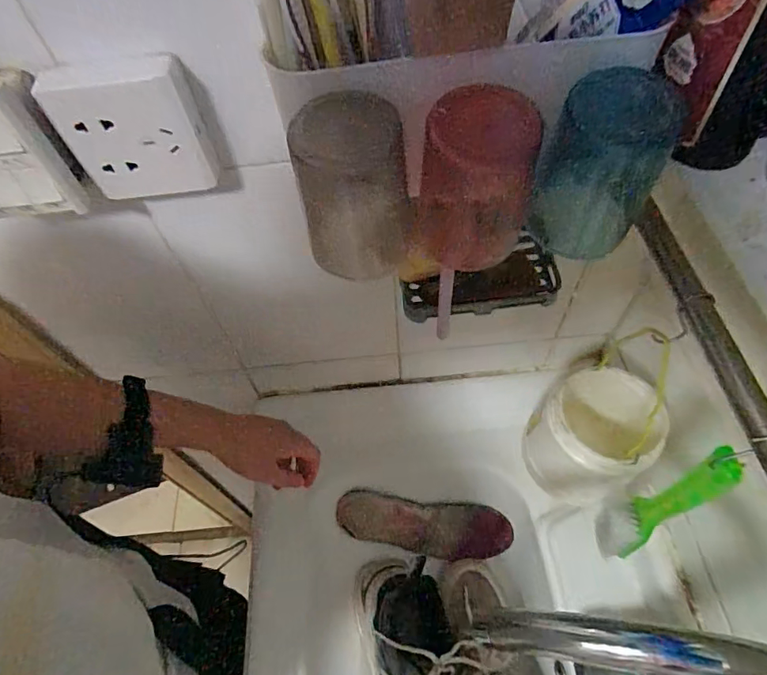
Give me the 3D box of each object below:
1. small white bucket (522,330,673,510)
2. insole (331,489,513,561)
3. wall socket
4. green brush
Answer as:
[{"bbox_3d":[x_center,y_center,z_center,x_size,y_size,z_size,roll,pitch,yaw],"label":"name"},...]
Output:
[{"bbox_3d":[0.218,0.109,0.520,0.125,0.146,0.103,-30,60,-15],"label":"small white bucket"},{"bbox_3d":[0.056,0.263,0.678,0.236,0.013,0.073,7,77,3],"label":"insole"},{"bbox_3d":[-0.165,-0.137,0.323,0.084,0.091,0.027,-10,57,-3],"label":"wall socket"},{"bbox_3d":[0.208,0.132,0.375,0.037,0.186,0.034,-28,60,-14],"label":"green brush"}]

